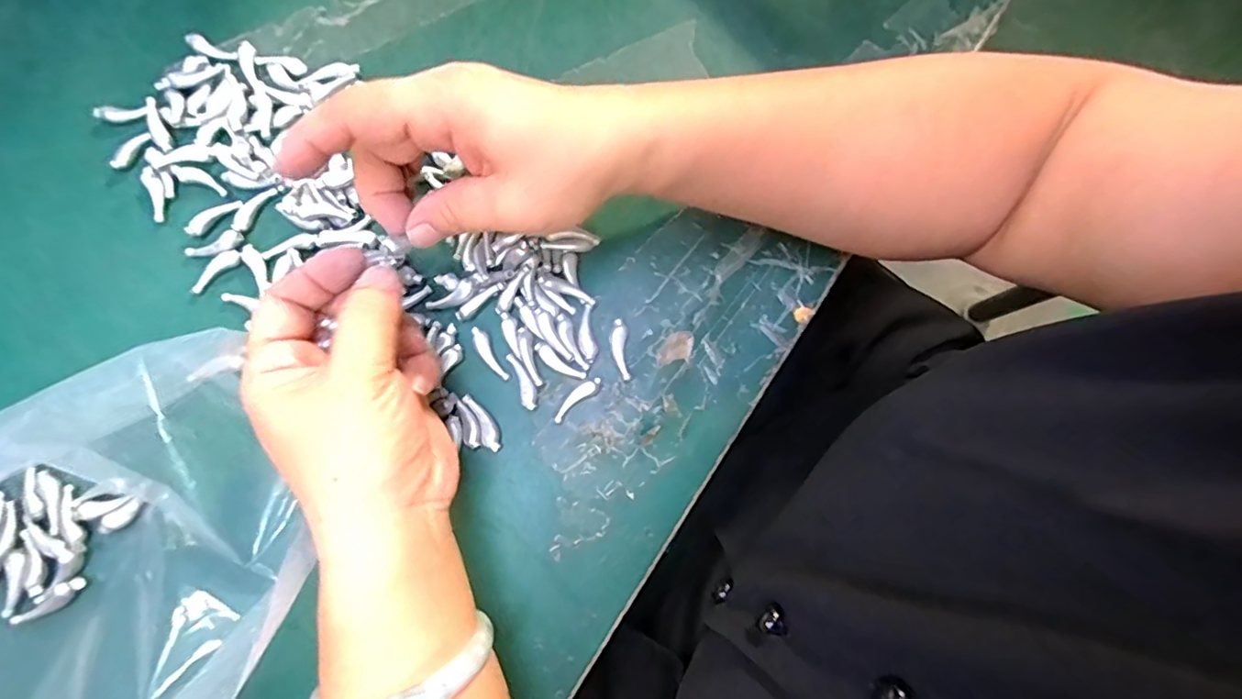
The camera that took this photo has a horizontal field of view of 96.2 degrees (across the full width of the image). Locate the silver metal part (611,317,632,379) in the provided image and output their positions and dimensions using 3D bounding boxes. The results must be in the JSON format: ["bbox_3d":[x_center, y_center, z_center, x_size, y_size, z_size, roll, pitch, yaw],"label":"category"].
[{"bbox_3d":[0.000,0.000,0.282,0.008,0.005,0.031,-5,80,-1],"label":"silver metal part"}]

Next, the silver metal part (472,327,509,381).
[{"bbox_3d":[-0.067,0.002,0.280,0.008,0.004,0.030,-29,81,-5],"label":"silver metal part"}]

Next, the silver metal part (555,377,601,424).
[{"bbox_3d":[-0.022,0.024,0.277,0.029,0.006,0.008,-40,82,-7],"label":"silver metal part"}]

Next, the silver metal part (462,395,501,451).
[{"bbox_3d":[-0.068,0.035,0.274,0.009,0.005,0.032,-28,81,-5],"label":"silver metal part"}]

